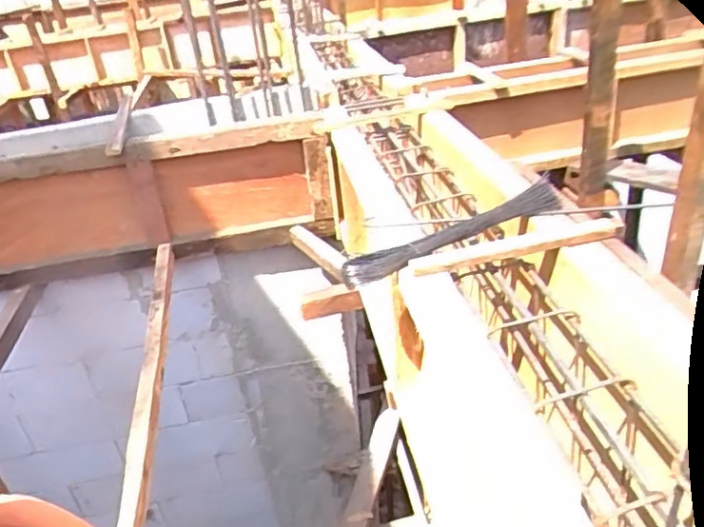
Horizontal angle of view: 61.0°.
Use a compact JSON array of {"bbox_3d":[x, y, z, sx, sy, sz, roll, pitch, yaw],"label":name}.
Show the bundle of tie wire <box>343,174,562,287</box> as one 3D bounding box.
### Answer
[{"bbox_3d":[0.176,-0.052,1.038,0.413,0.063,0.061,-18,31,-18],"label":"bundle of tie wire"}]

